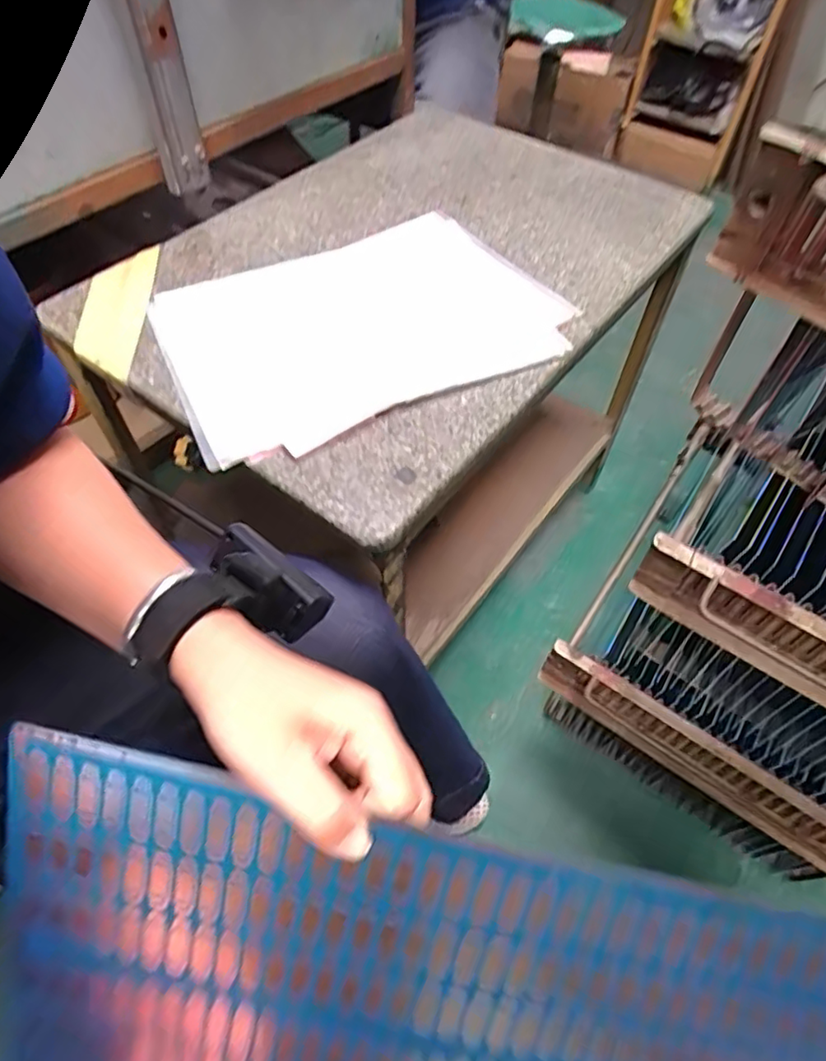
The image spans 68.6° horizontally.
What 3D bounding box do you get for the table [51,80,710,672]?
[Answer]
[{"bbox_3d":[-0.001,-0.151,0.838,0.412,0.521,0.635,33,61,19],"label":"table"}]

